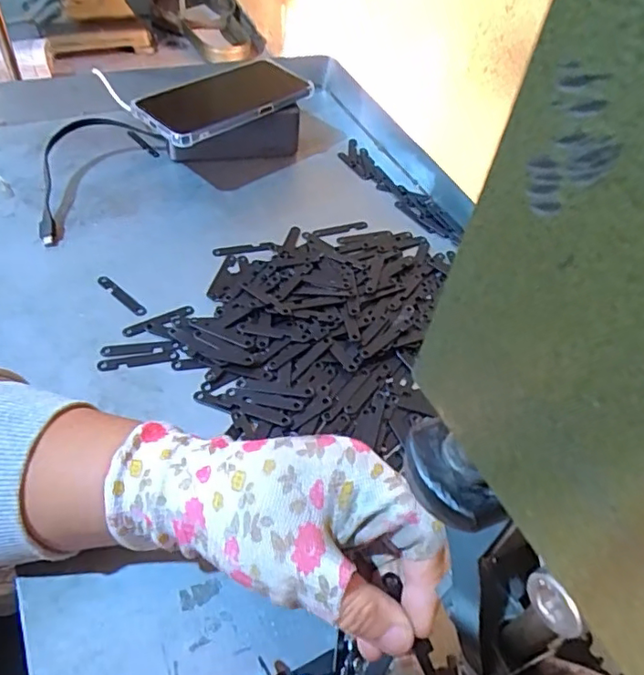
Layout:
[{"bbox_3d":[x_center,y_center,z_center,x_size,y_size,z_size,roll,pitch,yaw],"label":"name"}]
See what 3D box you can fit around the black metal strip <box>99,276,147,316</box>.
[{"bbox_3d":[-0.149,-0.032,0.422,0.054,0.004,0.008,37,54,24],"label":"black metal strip"}]

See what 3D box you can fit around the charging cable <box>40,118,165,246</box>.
[{"bbox_3d":[-0.216,-0.149,0.494,0.080,0.027,0.165,20,49,11],"label":"charging cable"}]

